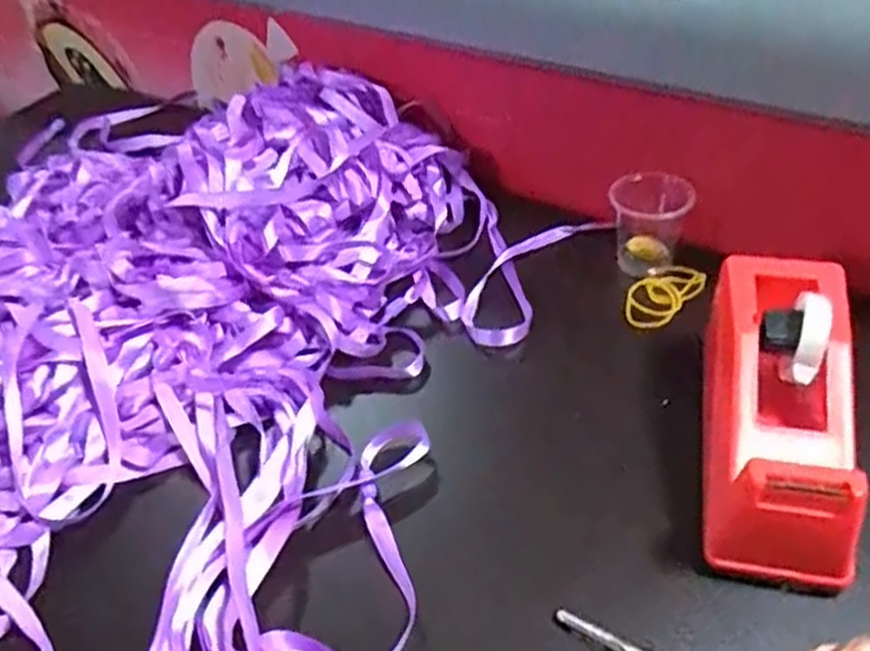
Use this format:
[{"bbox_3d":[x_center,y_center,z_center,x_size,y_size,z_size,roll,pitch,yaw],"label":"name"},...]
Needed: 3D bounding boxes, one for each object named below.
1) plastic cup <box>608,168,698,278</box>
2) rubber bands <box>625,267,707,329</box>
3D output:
[{"bbox_3d":[0.136,-0.064,0.505,0.047,0.059,0.041,7,45,12],"label":"plastic cup"},{"bbox_3d":[0.143,-0.020,0.495,0.032,0.006,0.066,28,53,29],"label":"rubber bands"}]

